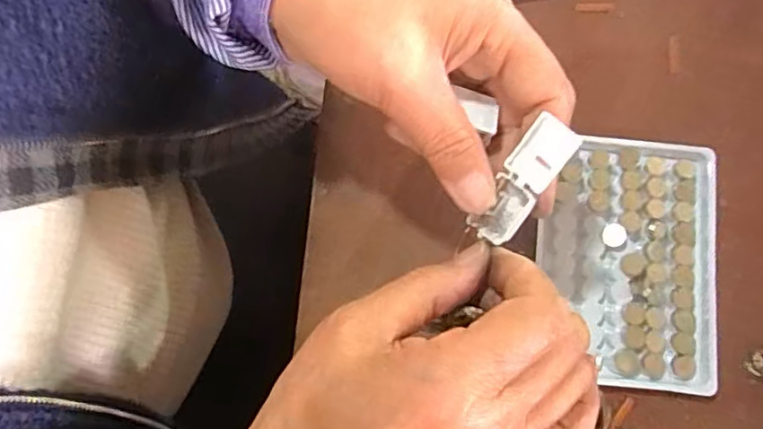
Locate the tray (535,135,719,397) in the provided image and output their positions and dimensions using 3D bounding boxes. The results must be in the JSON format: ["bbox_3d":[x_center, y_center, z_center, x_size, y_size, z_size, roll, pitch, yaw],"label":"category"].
[{"bbox_3d":[0.133,0.025,0.314,0.095,0.012,0.129,5,80,1],"label":"tray"}]

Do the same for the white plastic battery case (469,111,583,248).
[{"bbox_3d":[0.057,-0.013,0.243,0.019,0.008,0.056,32,116,5],"label":"white plastic battery case"}]

